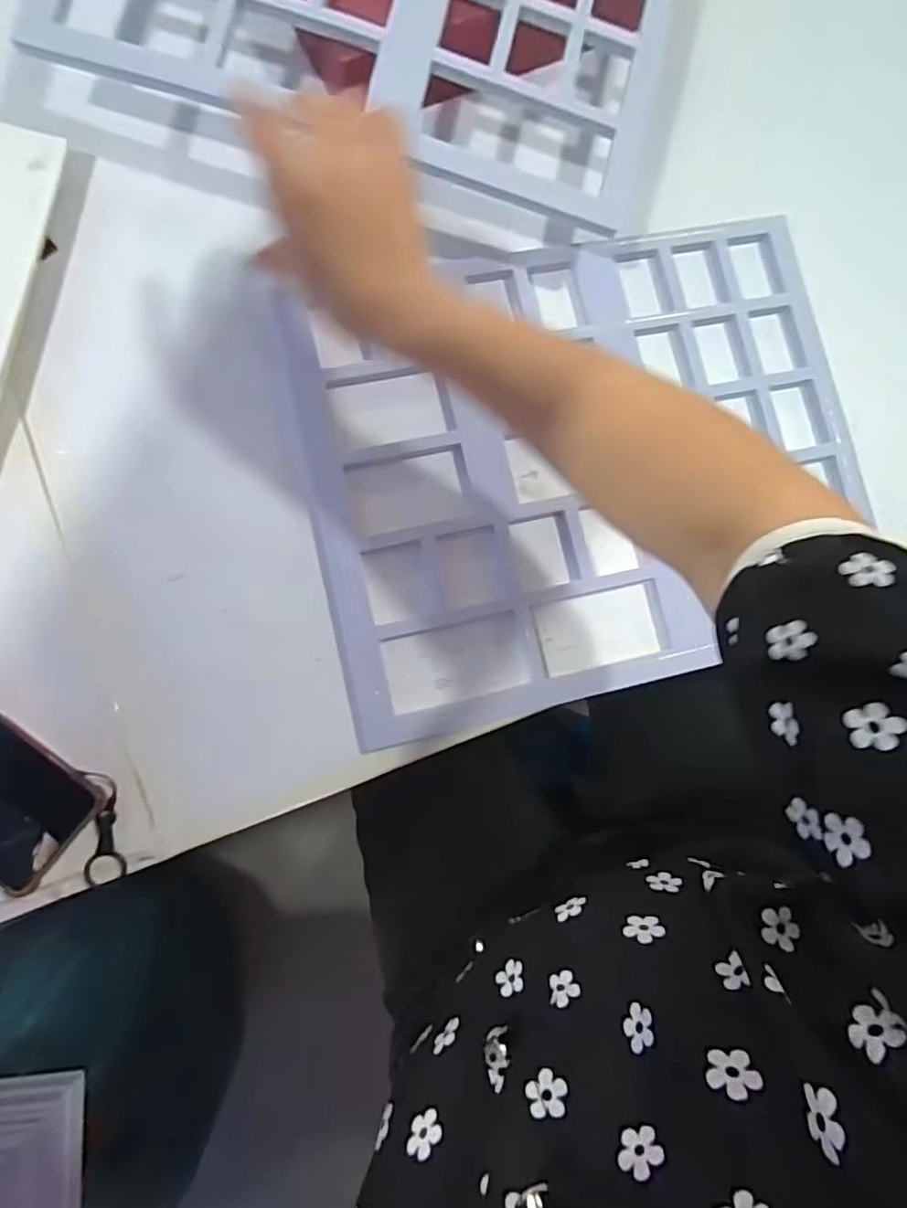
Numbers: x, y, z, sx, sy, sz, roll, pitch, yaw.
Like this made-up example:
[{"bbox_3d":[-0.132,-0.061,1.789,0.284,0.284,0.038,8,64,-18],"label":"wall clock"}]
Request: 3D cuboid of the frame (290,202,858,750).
[{"bbox_3d":[0.108,-0.111,0.438,0.423,0.013,0.350,-11,86,-7],"label":"frame"}]

